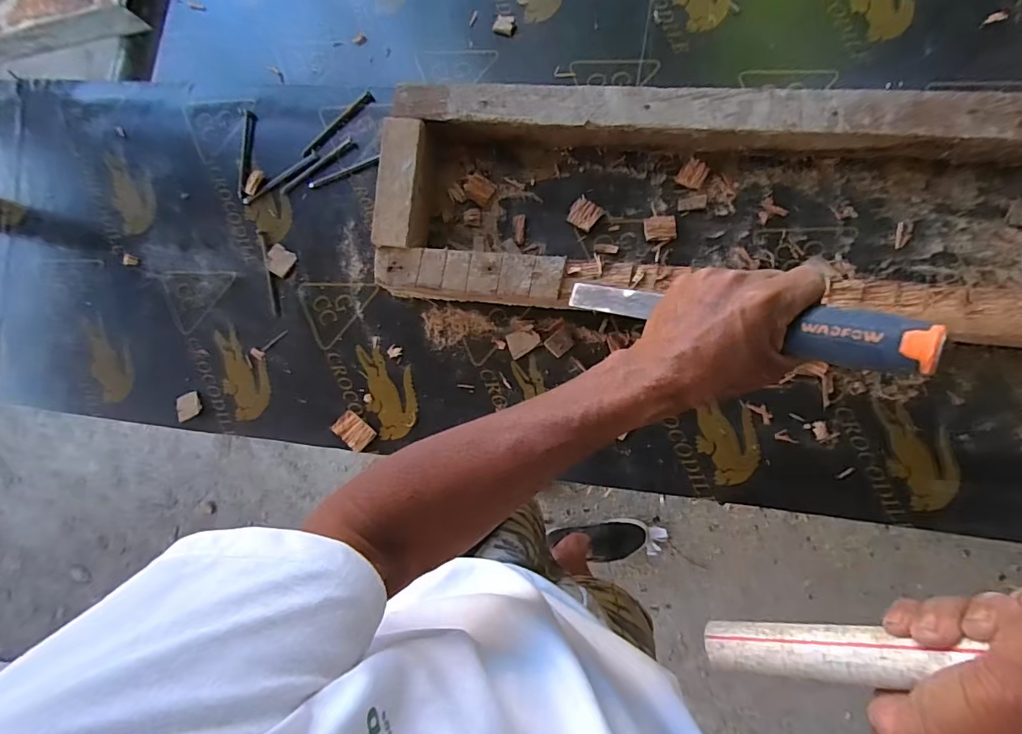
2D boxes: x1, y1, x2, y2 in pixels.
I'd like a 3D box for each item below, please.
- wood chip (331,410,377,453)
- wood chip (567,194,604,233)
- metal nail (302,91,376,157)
[{"bbox_3d":[-0.170,0.070,0.528,0.040,0.004,0.030,43,77,4],"label":"wood chip"},{"bbox_3d":[0.073,-0.153,0.491,0.030,0.006,0.030,40,93,8],"label":"wood chip"},{"bbox_3d":[-0.193,-0.269,0.542,0.101,0.006,0.010,-39,83,4],"label":"metal nail"}]

